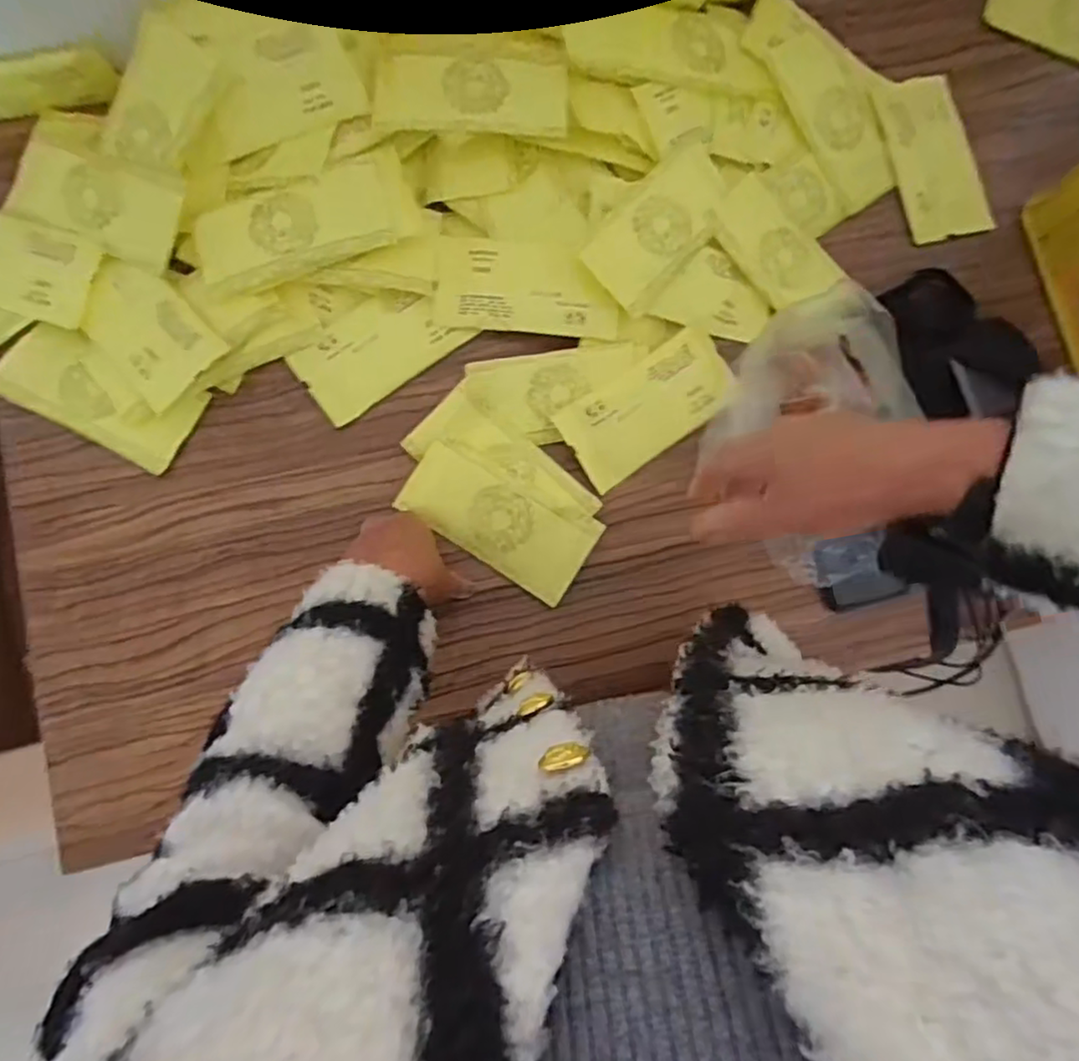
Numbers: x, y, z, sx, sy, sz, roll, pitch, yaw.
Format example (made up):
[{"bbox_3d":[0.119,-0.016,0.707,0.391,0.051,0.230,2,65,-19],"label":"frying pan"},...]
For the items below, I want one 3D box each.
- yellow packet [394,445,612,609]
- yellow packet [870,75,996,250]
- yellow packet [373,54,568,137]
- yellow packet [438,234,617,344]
[{"bbox_3d":[-0.038,-0.011,0.611,0.172,0.007,0.082,33,88,1],"label":"yellow packet"},{"bbox_3d":[0.420,-0.398,0.714,0.090,0.015,0.176,-15,84,-6],"label":"yellow packet"},{"bbox_3d":[-0.061,-0.405,0.617,0.173,0.019,0.066,0,83,-4],"label":"yellow packet"},{"bbox_3d":[-0.012,-0.231,0.633,0.172,0.006,0.081,6,104,6],"label":"yellow packet"}]

